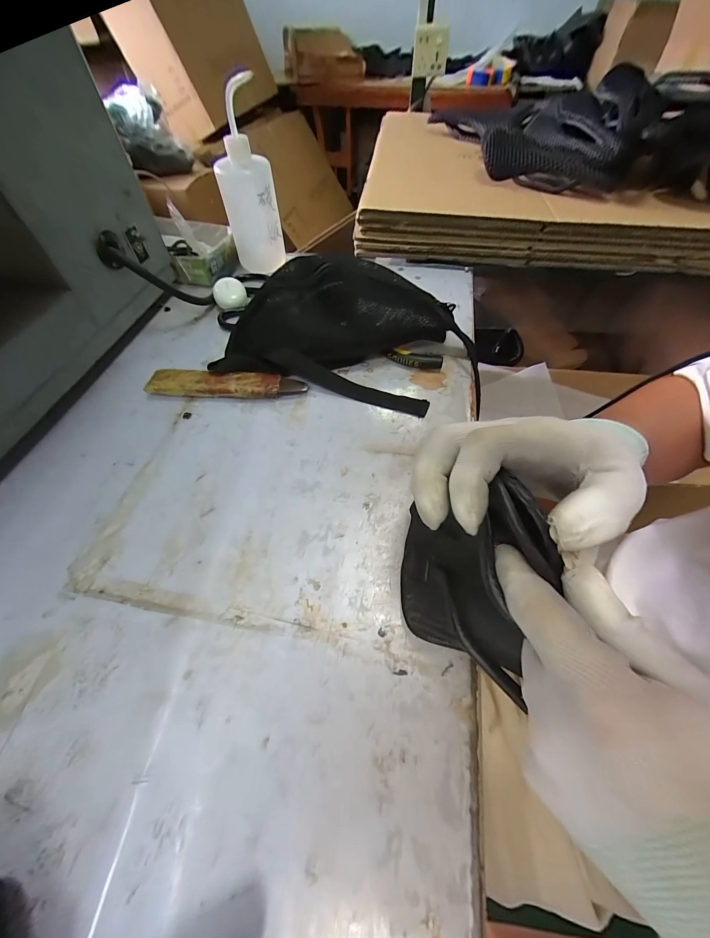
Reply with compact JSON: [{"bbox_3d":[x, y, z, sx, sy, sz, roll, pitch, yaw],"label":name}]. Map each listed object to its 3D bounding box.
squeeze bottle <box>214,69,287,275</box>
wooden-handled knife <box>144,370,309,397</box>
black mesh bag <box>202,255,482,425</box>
[{"bbox_3d":[-0.157,-0.406,0.487,0.079,0.199,0.065,-13,58,-8],"label":"squeeze bottle"},{"bbox_3d":[-0.153,-0.101,0.392,0.181,0.020,0.032,2,57,2],"label":"wooden-handled knife"},{"bbox_3d":[0.000,-0.168,0.390,0.304,0.093,0.147,12,58,8],"label":"black mesh bag"}]

